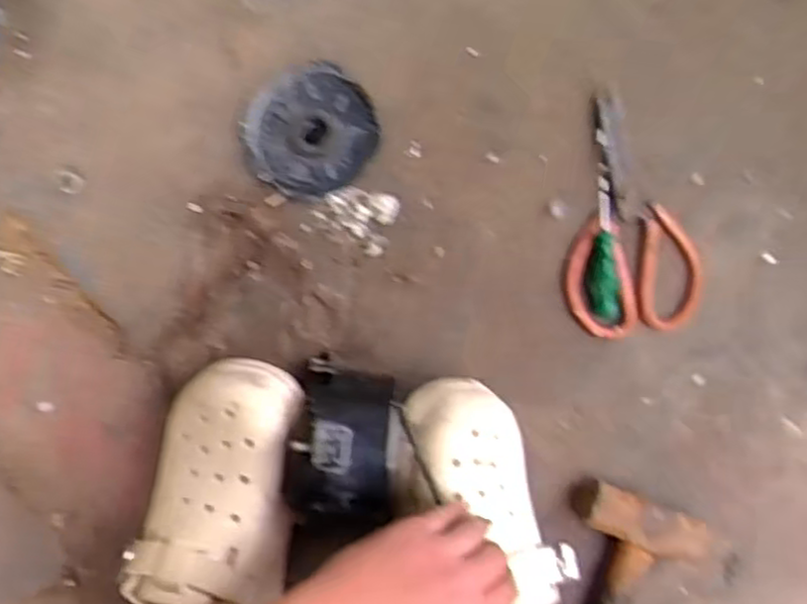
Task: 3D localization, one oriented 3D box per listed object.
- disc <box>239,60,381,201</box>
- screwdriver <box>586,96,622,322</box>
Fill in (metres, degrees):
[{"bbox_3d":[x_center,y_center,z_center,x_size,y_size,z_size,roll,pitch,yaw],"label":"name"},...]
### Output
[{"bbox_3d":[-0.074,-0.136,0.568,0.103,0.009,0.096,0,92,-7],"label":"disc"},{"bbox_3d":[0.160,-0.075,0.580,0.026,0.021,0.177,-2,92,-7],"label":"screwdriver"}]

